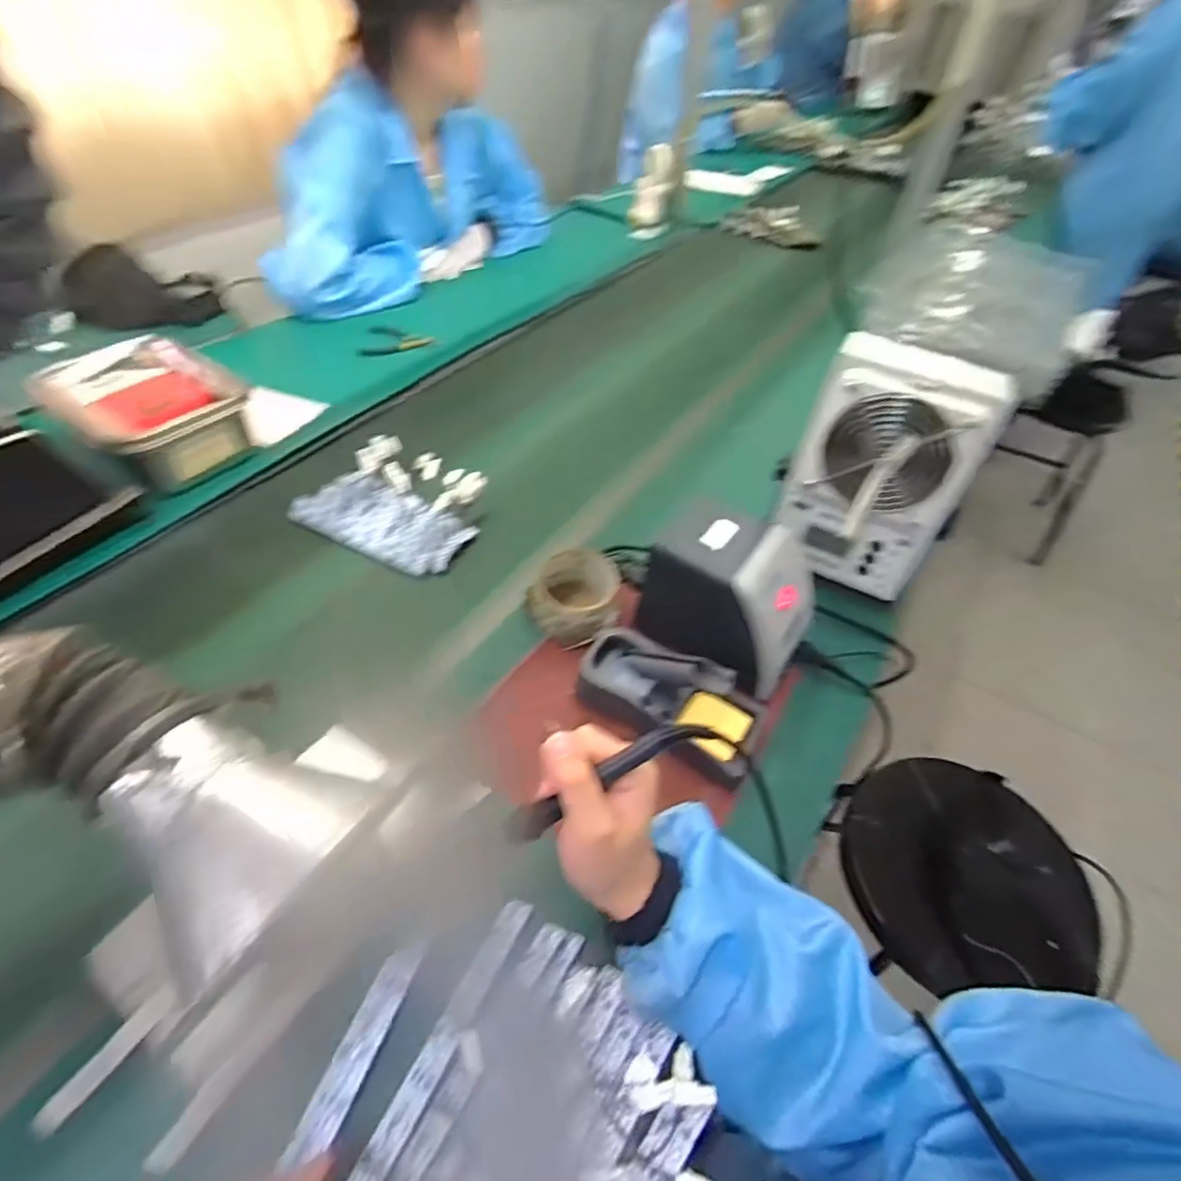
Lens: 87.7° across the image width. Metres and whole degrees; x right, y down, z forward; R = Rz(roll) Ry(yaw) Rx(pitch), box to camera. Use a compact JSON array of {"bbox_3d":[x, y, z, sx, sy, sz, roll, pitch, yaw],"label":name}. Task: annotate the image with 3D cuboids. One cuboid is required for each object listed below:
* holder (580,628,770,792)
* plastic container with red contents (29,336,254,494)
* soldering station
[{"bbox_3d":[0.075,0.086,0.545,0.168,0.080,0.075,28,52,19],"label":"holder"},{"bbox_3d":[-0.538,-0.220,0.755,0.224,0.076,0.169,33,53,23],"label":"plastic container with red contents"},{"bbox_3d":[0.136,0.001,0.594,0.151,0.119,0.110,28,52,19],"label":"soldering station"}]

